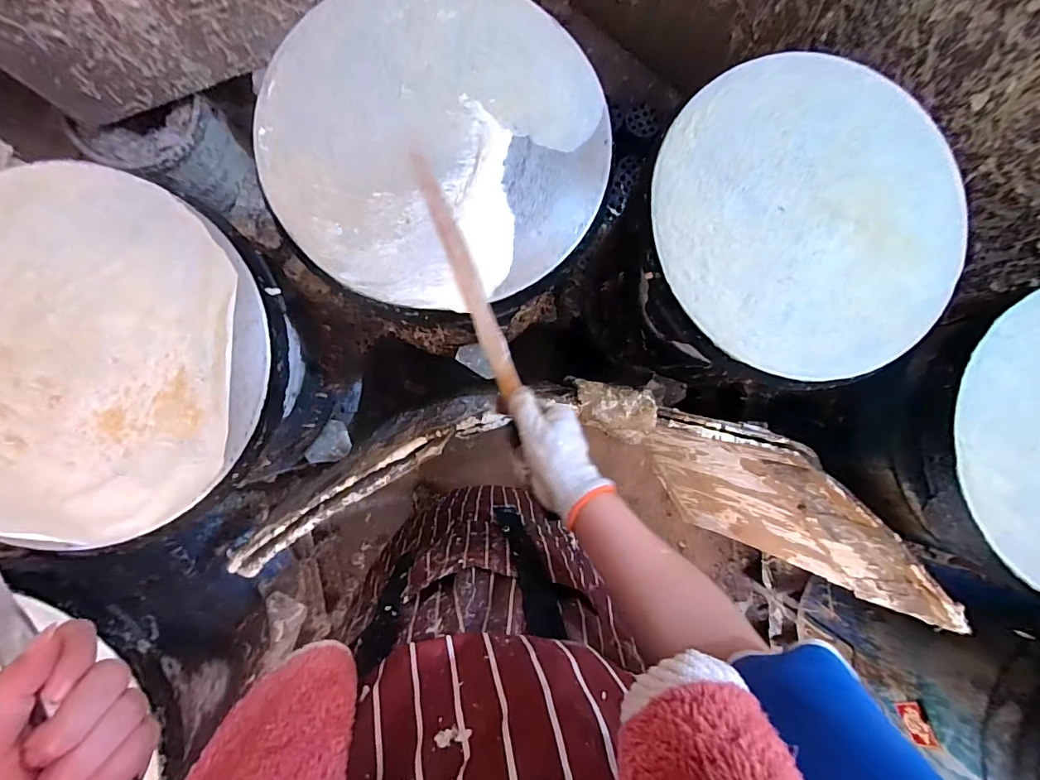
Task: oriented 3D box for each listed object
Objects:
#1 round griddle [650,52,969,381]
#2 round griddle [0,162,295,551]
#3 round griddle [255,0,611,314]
[{"bbox_3d":[0.339,-0.205,0.543,0.364,0.014,0.363,0,87,-5],"label":"round griddle"},{"bbox_3d":[-0.438,-0.033,0.476,0.365,0.041,0.360,0,87,-5],"label":"round griddle"},{"bbox_3d":[-0.089,-0.282,0.506,0.359,0.023,0.371,0,87,-5],"label":"round griddle"}]

